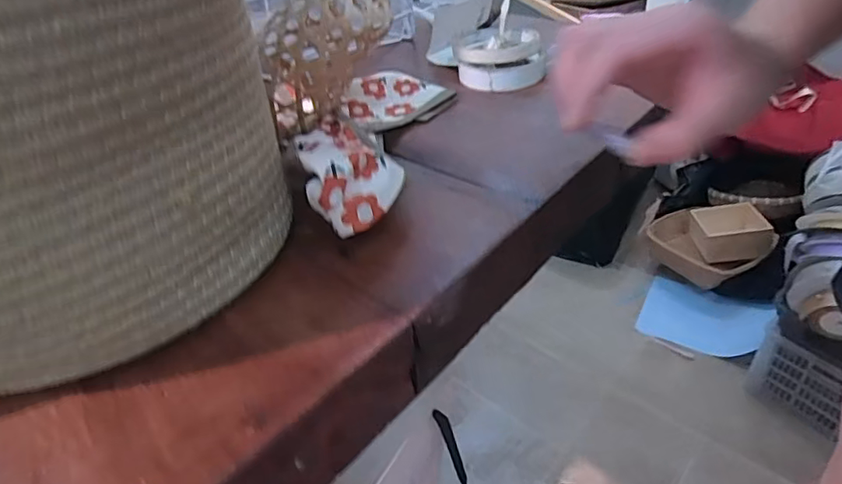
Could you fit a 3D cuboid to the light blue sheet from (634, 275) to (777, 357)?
[{"bbox_3d":[0.695,0.184,1.327,0.286,0.047,0.211,25,47,32],"label":"light blue sheet"}]

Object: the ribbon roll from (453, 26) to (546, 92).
[{"bbox_3d":[0.076,-0.190,0.546,0.081,0.032,0.103,-5,38,0],"label":"ribbon roll"}]

